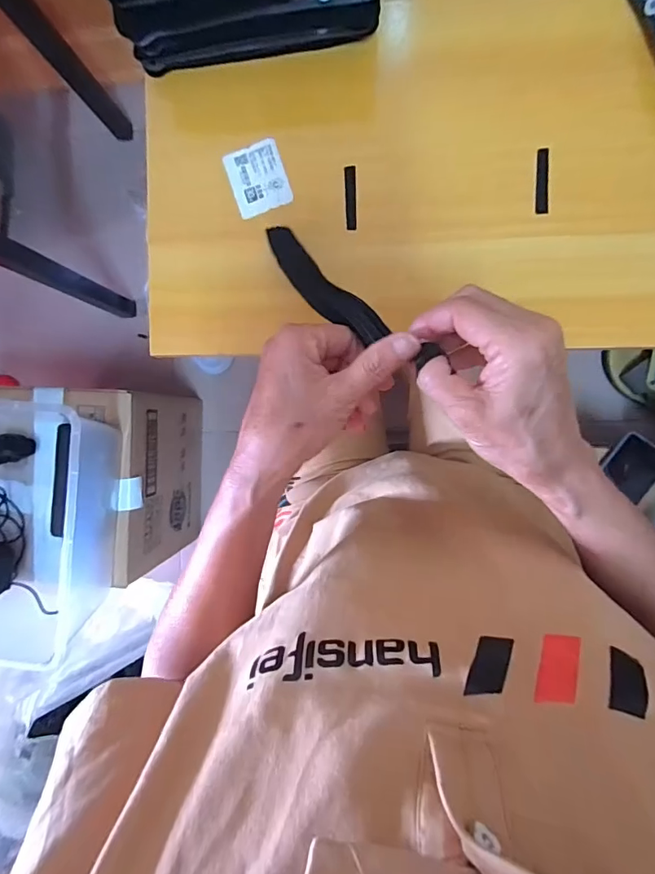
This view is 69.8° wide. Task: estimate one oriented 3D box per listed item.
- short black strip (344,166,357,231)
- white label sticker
[{"bbox_3d":[0.021,-0.208,0.410,0.010,0.005,0.055,-2,93,5],"label":"short black strip"},{"bbox_3d":[-0.062,-0.229,0.417,0.049,0.004,0.060,-19,88,3],"label":"white label sticker"}]

